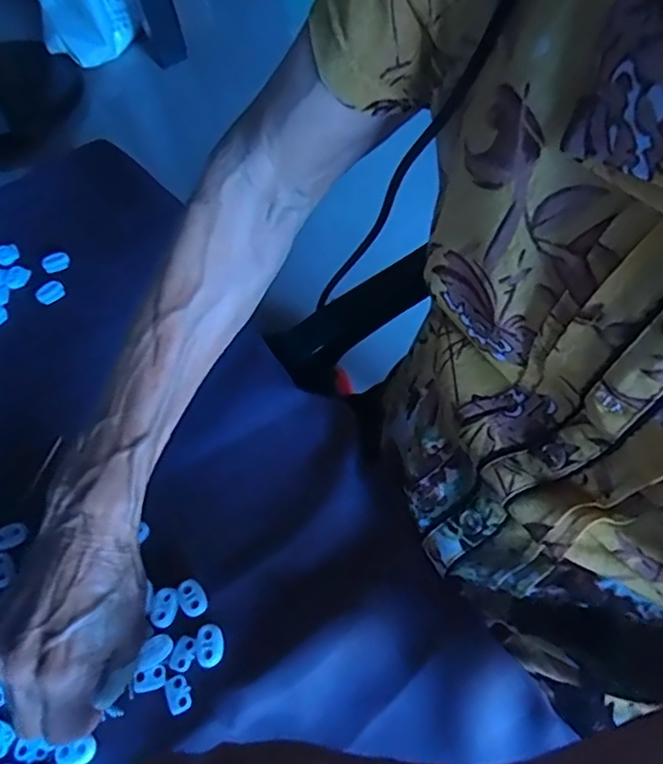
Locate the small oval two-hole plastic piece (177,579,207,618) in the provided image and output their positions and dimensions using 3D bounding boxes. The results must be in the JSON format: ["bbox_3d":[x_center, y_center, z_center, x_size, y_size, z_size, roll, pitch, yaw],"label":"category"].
[{"bbox_3d":[-0.083,0.127,0.352,0.015,0.004,0.021,-32,61,-14],"label":"small oval two-hole plastic piece"}]

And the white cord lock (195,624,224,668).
[{"bbox_3d":[-0.070,0.150,0.339,0.016,0.004,0.022,-13,58,-3],"label":"white cord lock"}]

